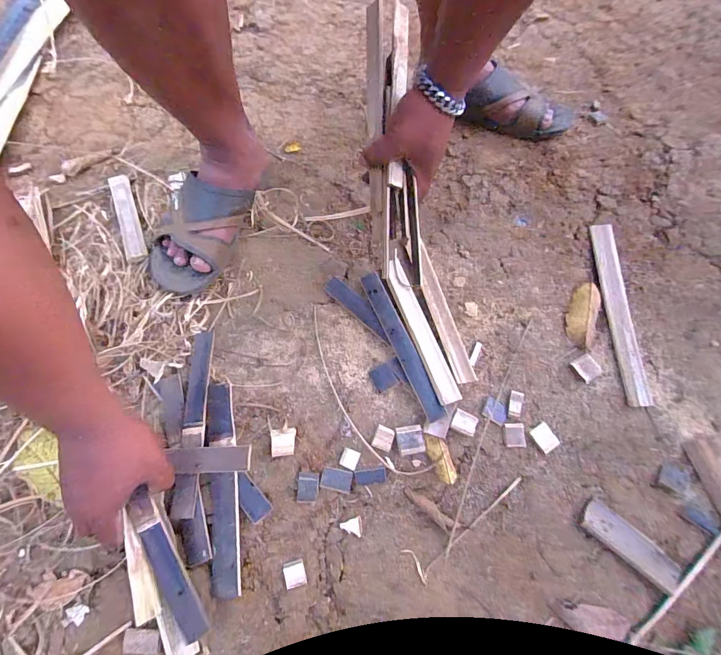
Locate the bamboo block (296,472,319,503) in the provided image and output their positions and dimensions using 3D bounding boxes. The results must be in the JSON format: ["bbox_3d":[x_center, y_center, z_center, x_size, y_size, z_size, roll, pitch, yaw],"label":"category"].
[{"bbox_3d":[-0.060,0.182,0.434,0.022,0.004,0.032,5,68,1],"label":"bamboo block"}]

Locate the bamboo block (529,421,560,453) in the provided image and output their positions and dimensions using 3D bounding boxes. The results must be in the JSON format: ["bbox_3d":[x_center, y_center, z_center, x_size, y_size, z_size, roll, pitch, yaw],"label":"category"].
[{"bbox_3d":[0.224,0.134,0.465,0.025,0.005,0.030,-34,72,-14],"label":"bamboo block"}]

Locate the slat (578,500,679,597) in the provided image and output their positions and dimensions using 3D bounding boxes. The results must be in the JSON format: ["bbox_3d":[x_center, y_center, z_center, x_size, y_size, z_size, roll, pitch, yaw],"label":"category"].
[{"bbox_3d":[0.296,0.239,0.418,0.108,0.011,0.036,38,72,14],"label":"slat"}]

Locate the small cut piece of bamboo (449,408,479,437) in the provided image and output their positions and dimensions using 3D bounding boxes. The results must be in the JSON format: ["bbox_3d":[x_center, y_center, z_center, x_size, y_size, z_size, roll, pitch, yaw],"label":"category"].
[{"bbox_3d":[0.124,0.113,0.453,0.029,0.015,0.025,23,69,9],"label":"small cut piece of bamboo"}]

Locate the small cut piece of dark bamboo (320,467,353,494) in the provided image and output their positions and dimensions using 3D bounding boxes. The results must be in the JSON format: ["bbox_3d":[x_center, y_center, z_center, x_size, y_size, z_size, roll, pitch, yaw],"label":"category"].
[{"bbox_3d":[-0.028,0.175,0.439,0.035,0.004,0.022,11,68,4],"label":"small cut piece of dark bamboo"}]

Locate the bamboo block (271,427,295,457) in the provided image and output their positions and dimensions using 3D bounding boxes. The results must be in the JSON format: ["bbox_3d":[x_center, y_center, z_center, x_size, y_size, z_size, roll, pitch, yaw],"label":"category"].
[{"bbox_3d":[-0.091,0.135,0.450,0.029,0.008,0.030,-6,68,-3],"label":"bamboo block"}]

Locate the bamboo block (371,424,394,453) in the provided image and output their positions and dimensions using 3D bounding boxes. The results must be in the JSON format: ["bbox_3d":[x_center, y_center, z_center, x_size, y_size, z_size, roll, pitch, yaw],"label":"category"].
[{"bbox_3d":[0.027,0.132,0.456,0.022,0.008,0.026,20,69,7],"label":"bamboo block"}]

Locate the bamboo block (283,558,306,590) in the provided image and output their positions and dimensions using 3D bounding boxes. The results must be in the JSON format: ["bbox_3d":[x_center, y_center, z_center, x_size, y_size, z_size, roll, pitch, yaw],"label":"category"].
[{"bbox_3d":[-0.070,0.261,0.405,0.022,0.008,0.024,-17,69,-8],"label":"bamboo block"}]

